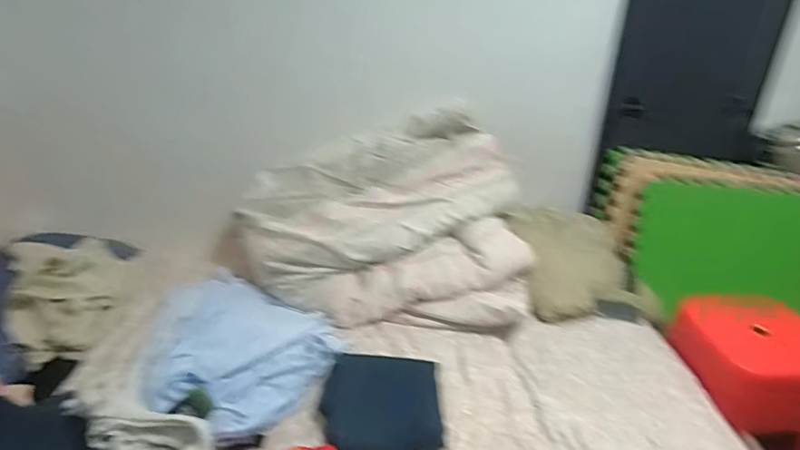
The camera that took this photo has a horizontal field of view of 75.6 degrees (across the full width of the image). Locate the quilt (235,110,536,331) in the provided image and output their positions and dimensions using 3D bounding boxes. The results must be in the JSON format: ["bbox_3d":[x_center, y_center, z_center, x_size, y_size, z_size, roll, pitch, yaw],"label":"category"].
[{"bbox_3d":[-0.058,-0.016,1.514,0.849,0.401,0.508,2,30,3],"label":"quilt"}]

